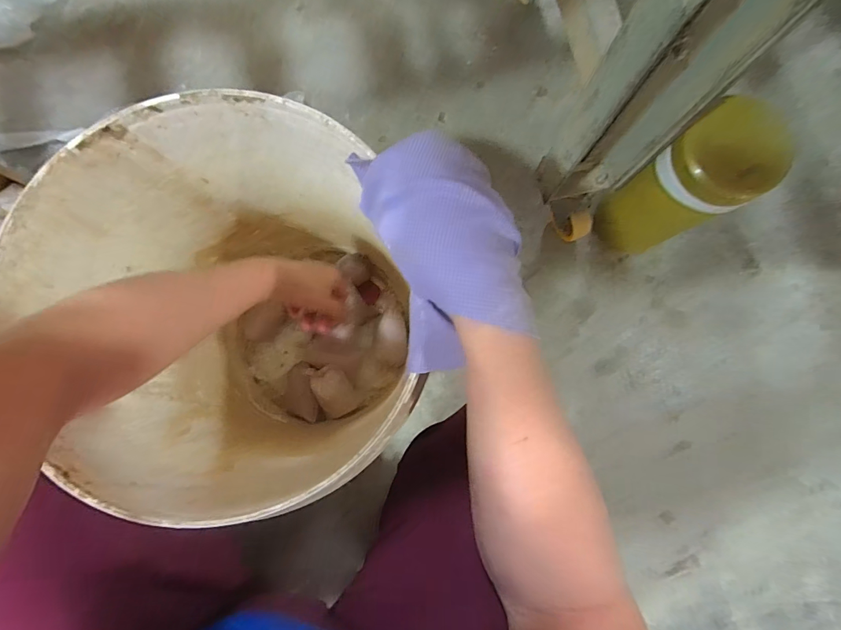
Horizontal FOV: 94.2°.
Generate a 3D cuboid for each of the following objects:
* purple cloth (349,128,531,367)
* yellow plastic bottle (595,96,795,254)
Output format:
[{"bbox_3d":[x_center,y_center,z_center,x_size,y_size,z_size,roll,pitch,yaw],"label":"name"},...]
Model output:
[{"bbox_3d":[0.010,-0.043,0.253,0.087,0.049,0.150,-14,86,0],"label":"purple cloth"},{"bbox_3d":[0.335,-0.163,0.525,0.100,0.240,0.102,0,83,-1],"label":"yellow plastic bottle"}]

